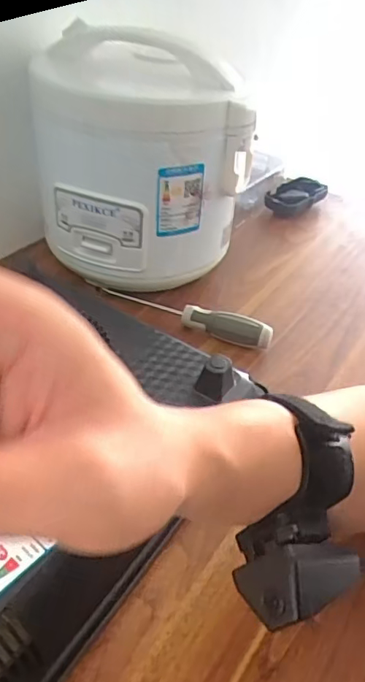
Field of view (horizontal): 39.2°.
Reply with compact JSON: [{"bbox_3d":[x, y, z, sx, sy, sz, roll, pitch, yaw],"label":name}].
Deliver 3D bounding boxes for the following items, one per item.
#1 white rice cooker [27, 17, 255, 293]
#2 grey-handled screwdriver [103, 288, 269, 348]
[{"bbox_3d":[-0.048,-0.176,0.530,0.175,0.222,0.173,-15,47,-19],"label":"white rice cooker"},{"bbox_3d":[0.003,-0.028,0.514,0.175,0.026,0.024,21,42,16],"label":"grey-handled screwdriver"}]

